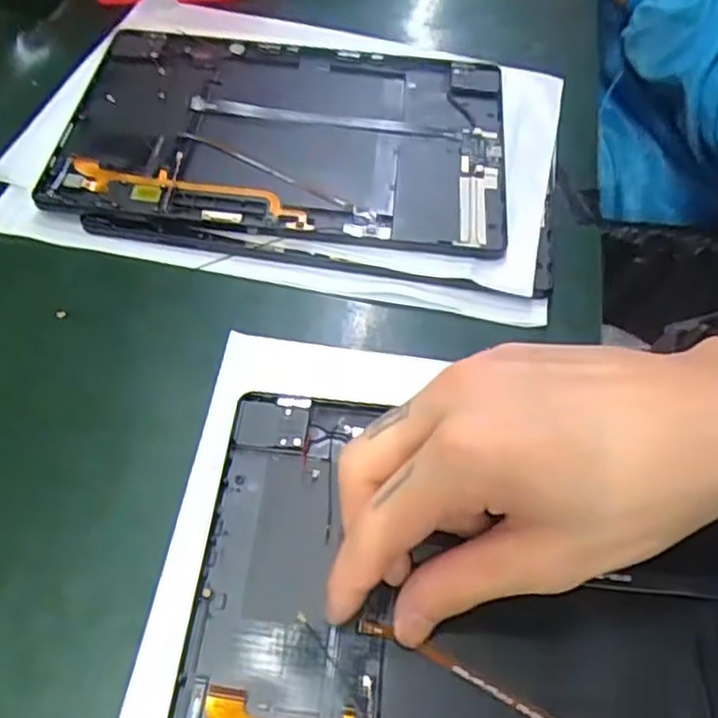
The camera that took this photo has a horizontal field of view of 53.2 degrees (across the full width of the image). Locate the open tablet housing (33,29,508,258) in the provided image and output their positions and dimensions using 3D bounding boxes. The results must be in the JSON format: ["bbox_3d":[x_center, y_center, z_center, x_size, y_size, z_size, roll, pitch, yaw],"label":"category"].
[{"bbox_3d":[-0.040,-0.122,0.396,0.235,0.015,0.152,5,56,1],"label":"open tablet housing"}]

